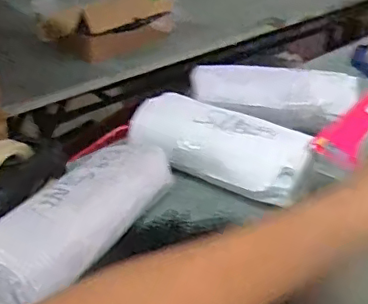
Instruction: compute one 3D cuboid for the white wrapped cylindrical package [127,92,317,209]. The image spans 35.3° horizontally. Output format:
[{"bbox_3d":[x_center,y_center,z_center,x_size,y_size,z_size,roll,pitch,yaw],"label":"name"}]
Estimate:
[{"bbox_3d":[0.040,-0.013,0.837,0.297,0.084,0.085,21,40,34],"label":"white wrapped cylindrical package"}]

